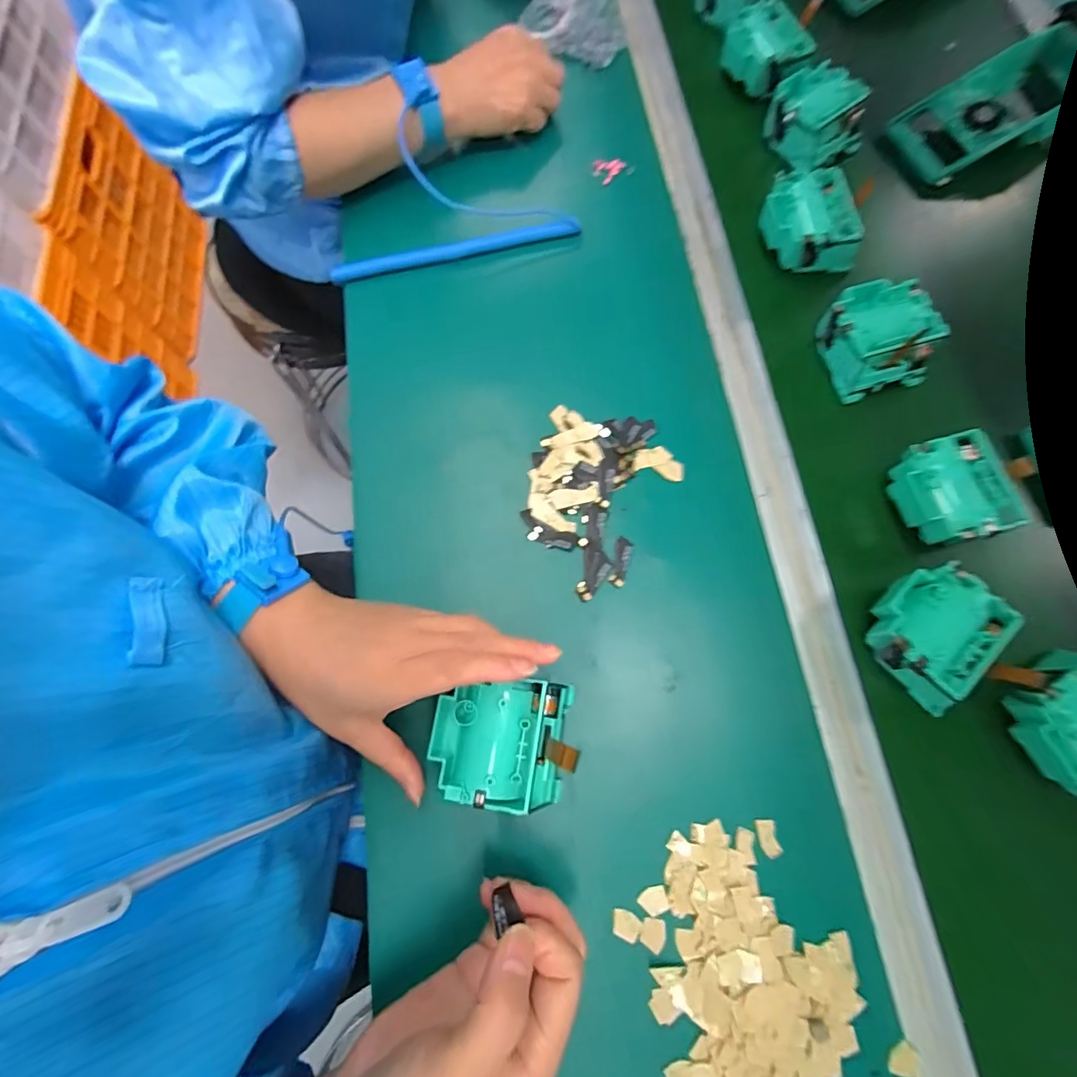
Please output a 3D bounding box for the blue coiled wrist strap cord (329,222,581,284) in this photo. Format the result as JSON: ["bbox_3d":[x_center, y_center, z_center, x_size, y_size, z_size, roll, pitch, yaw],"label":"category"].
[{"bbox_3d":[-0.069,-0.247,0.429,0.213,0.016,0.013,-15,75,-5],"label":"blue coiled wrist strap cord"}]

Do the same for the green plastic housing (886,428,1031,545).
[{"bbox_3d":[0.293,-0.032,0.363,0.069,0.039,0.074,-13,74,-5],"label":"green plastic housing"}]

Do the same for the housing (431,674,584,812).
[{"bbox_3d":[-0.021,0.122,0.300,0.083,0.040,0.070,6,74,1],"label":"housing"}]

